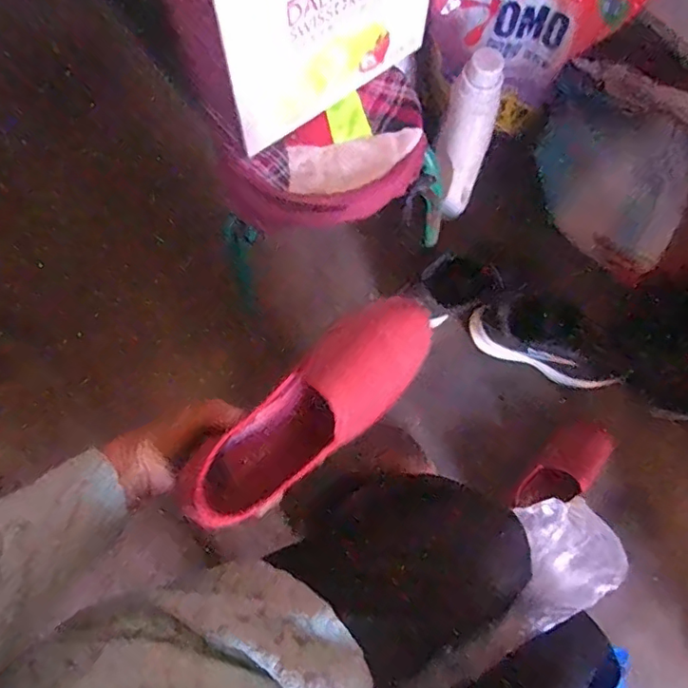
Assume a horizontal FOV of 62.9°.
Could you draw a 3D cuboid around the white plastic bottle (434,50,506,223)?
[{"bbox_3d":[0.182,-0.298,0.838,0.082,0.264,0.055,2,48,-1],"label":"white plastic bottle"}]

